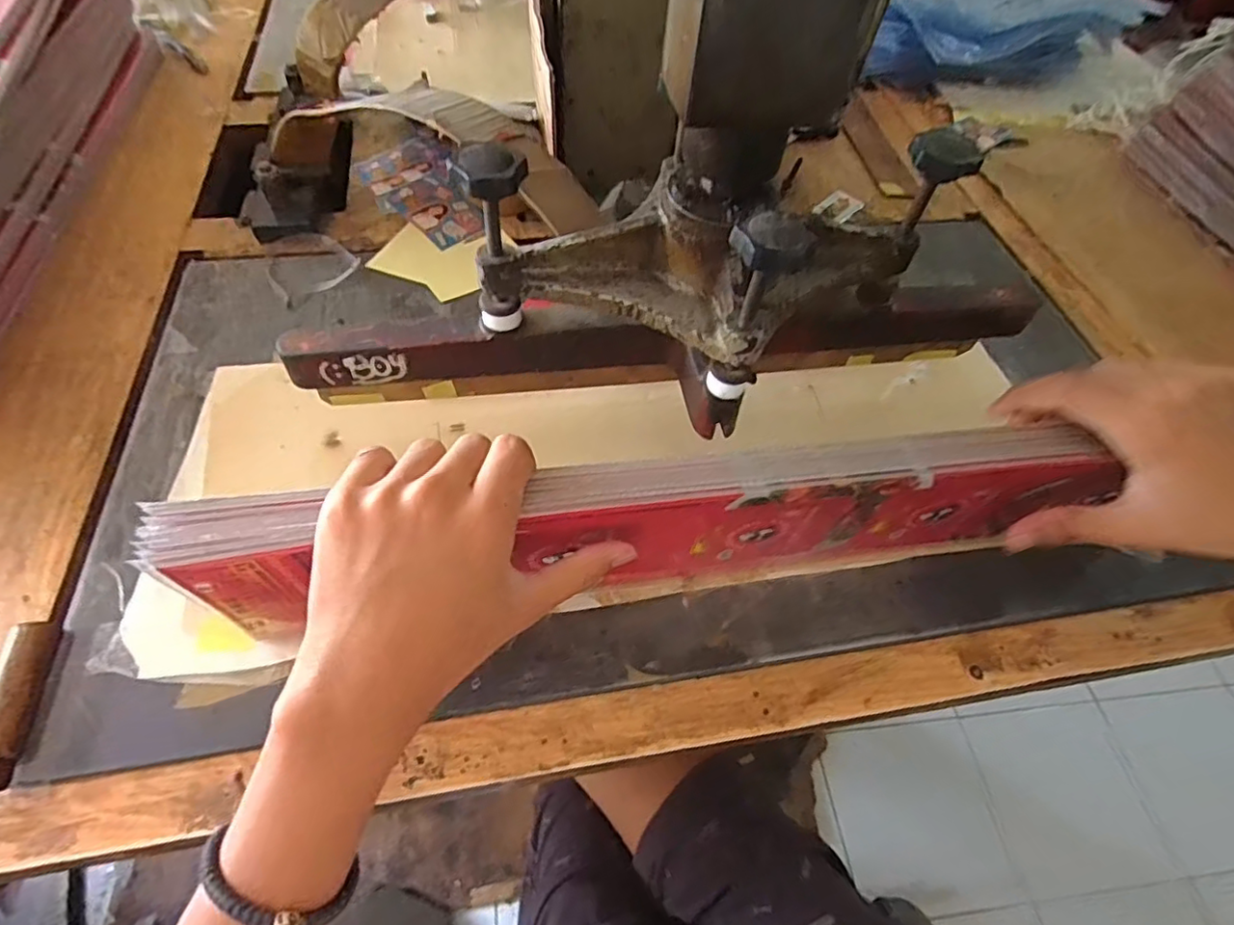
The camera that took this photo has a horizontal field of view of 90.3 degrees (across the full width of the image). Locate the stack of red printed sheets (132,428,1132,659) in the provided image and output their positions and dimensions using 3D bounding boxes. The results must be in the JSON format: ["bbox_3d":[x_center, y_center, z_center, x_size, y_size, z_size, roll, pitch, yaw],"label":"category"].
[{"bbox_3d":[0.024,0.037,0.326,0.450,0.118,0.035,-4,56,-11],"label":"stack of red printed sheets"}]

